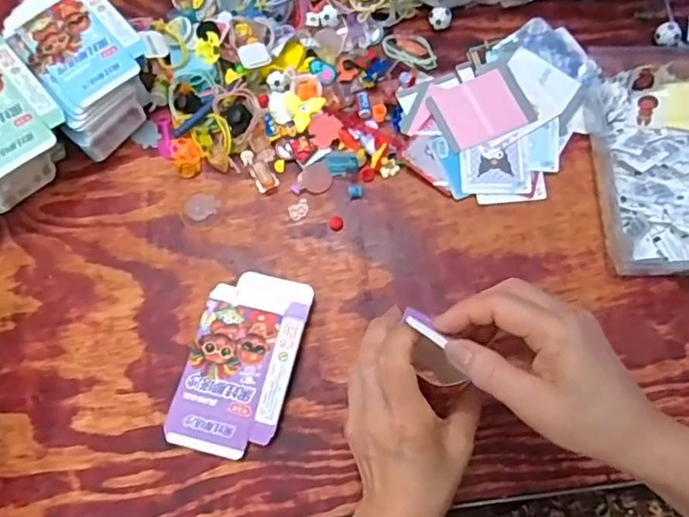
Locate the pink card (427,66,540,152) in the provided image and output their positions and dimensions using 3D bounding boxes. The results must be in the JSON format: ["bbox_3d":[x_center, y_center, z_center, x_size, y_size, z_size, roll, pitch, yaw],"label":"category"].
[{"bbox_3d":[0.130,-0.142,0.554,0.087,0.005,0.066,-23,71,-3],"label":"pink card"}]

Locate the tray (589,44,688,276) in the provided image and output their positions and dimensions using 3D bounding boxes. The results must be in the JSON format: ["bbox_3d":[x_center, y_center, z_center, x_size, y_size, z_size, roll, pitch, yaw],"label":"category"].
[{"bbox_3d":[0.301,-0.102,0.516,0.152,0.052,0.247,-1,70,1],"label":"tray"}]

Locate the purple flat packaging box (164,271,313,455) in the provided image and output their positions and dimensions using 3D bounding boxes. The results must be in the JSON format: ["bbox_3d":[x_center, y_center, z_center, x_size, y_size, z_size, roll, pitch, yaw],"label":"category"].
[{"bbox_3d":[-0.085,0.084,0.485,0.086,0.018,0.148,14,71,7],"label":"purple flat packaging box"}]

